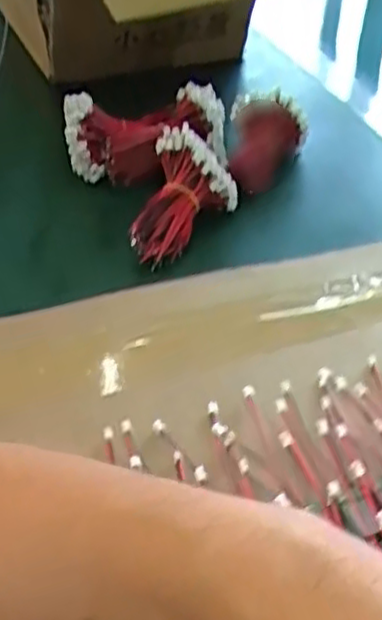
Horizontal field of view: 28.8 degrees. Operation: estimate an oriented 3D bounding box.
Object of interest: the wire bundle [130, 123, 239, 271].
[{"bbox_3d":[-0.009,-0.079,0.541,0.067,0.048,0.111,15,63,15],"label":"wire bundle"}]

